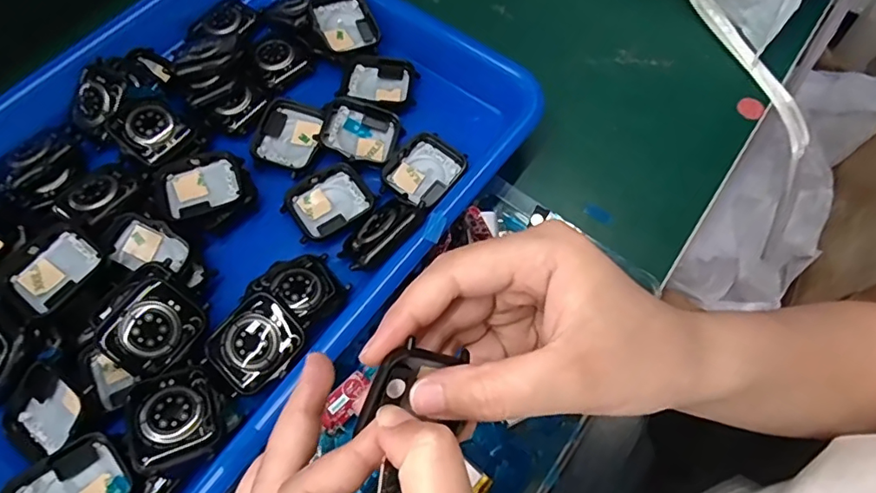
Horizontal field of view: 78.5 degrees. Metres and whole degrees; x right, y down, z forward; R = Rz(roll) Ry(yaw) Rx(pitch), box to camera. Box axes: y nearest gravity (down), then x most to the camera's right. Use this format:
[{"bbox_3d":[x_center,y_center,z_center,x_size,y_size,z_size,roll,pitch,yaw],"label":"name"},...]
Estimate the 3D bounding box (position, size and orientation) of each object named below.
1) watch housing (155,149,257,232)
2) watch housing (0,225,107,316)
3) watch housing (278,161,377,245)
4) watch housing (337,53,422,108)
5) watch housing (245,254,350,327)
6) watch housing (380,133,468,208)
[{"bbox_3d":[-0.123,-0.031,0.288,0.044,0.013,0.040,-29,67,-12],"label":"watch housing"},{"bbox_3d":[-0.183,0.012,0.259,0.032,0.014,0.039,34,70,16],"label":"watch housing"},{"bbox_3d":[-0.060,-0.024,0.294,0.044,0.009,0.035,-35,69,-15],"label":"watch housing"},{"bbox_3d":[-0.035,-0.101,0.328,0.043,0.009,0.039,11,63,3],"label":"watch housing"},{"bbox_3d":[-0.068,0.023,0.265,0.040,0.013,0.042,-32,55,-29],"label":"watch housing"},{"bbox_3d":[-0.009,-0.042,0.301,0.034,0.008,0.045,36,70,16],"label":"watch housing"}]

